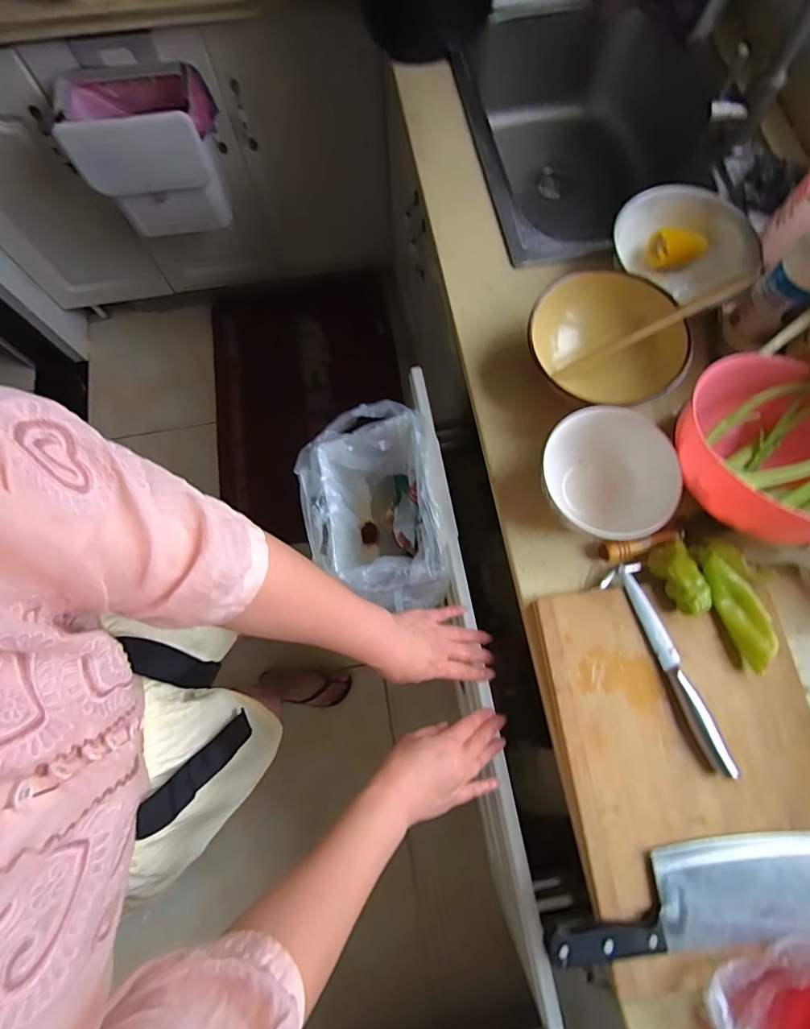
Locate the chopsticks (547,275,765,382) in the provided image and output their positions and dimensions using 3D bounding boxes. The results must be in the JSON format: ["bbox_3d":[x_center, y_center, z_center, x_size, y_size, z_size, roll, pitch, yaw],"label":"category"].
[{"bbox_3d":[0.286,-0.215,0.552,0.228,0.014,0.015,-24,75,17],"label":"chopsticks"}]

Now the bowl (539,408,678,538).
[{"bbox_3d":[0.218,-0.039,0.524,0.136,0.063,0.144,-10,75,-2],"label":"bowl"}]

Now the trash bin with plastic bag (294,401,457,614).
[{"bbox_3d":[-0.038,-0.001,0.712,0.193,0.181,0.288,-15,75,-3],"label":"trash bin with plastic bag"}]

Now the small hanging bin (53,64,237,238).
[{"bbox_3d":[-0.513,-0.744,0.997,0.274,0.262,0.162,-8,75,-2],"label":"small hanging bin"}]

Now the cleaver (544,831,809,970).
[{"bbox_3d":[0.262,0.348,0.430,0.271,0.025,0.077,-8,75,-1],"label":"cleaver"}]

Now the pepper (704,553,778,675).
[{"bbox_3d":[0.347,0.100,0.491,0.029,0.034,0.116,-21,75,-5],"label":"pepper"}]

